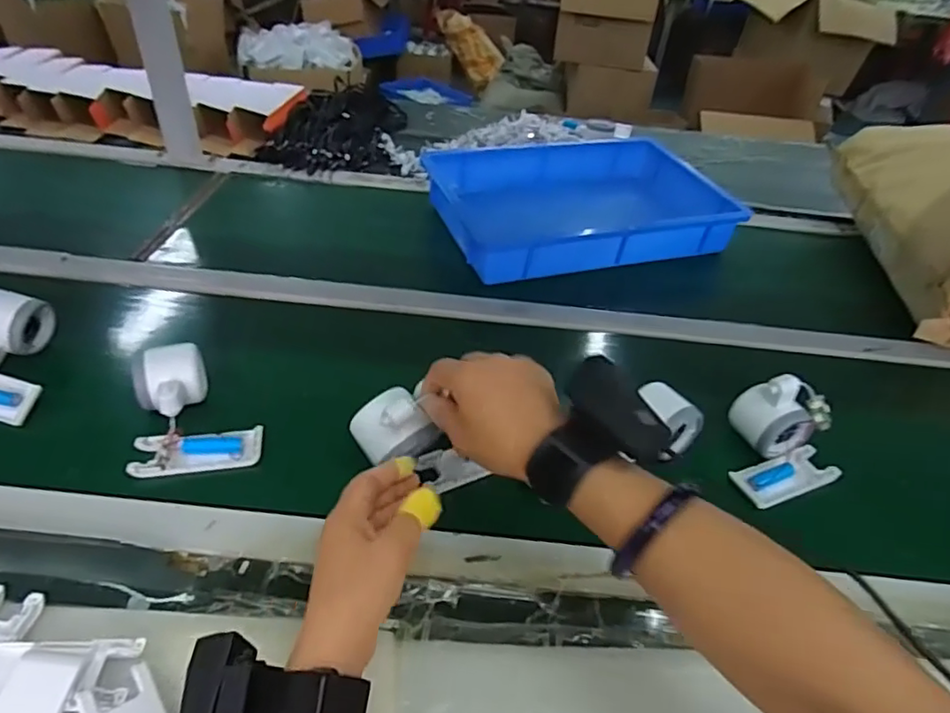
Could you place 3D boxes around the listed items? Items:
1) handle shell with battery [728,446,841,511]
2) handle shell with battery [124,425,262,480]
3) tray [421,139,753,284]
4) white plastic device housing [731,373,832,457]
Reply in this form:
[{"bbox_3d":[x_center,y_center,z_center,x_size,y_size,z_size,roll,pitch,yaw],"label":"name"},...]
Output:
[{"bbox_3d":[0.290,0.113,0.541,0.104,0.013,0.041,-12,43,-20],"label":"handle shell with battery"},{"bbox_3d":[-0.244,0.084,0.511,0.106,0.018,0.038,-4,41,-11],"label":"handle shell with battery"},{"bbox_3d":[0.154,-0.236,0.890,0.425,0.071,0.291,-9,42,-16],"label":"tray"},{"bbox_3d":[0.290,0.051,0.551,0.054,0.067,0.063,-13,43,-21],"label":"white plastic device housing"}]

